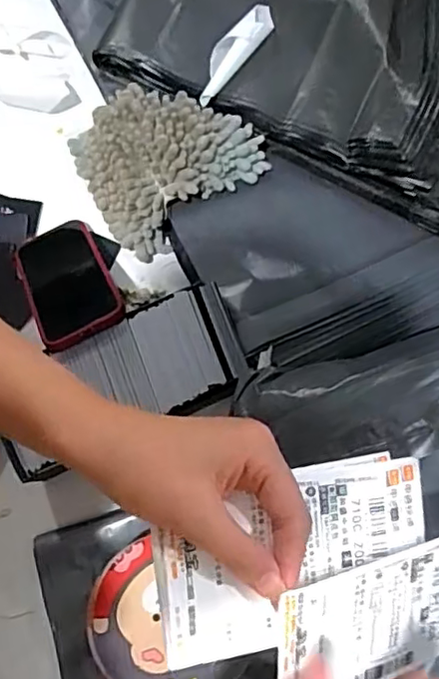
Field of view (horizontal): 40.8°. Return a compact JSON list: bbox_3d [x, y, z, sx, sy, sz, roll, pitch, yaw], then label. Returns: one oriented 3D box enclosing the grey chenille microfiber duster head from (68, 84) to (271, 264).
[{"bbox_3d":[-0.058,-0.190,0.596,0.166,0.076,0.150,-32,78,-6],"label":"grey chenille microfiber duster head"}]

